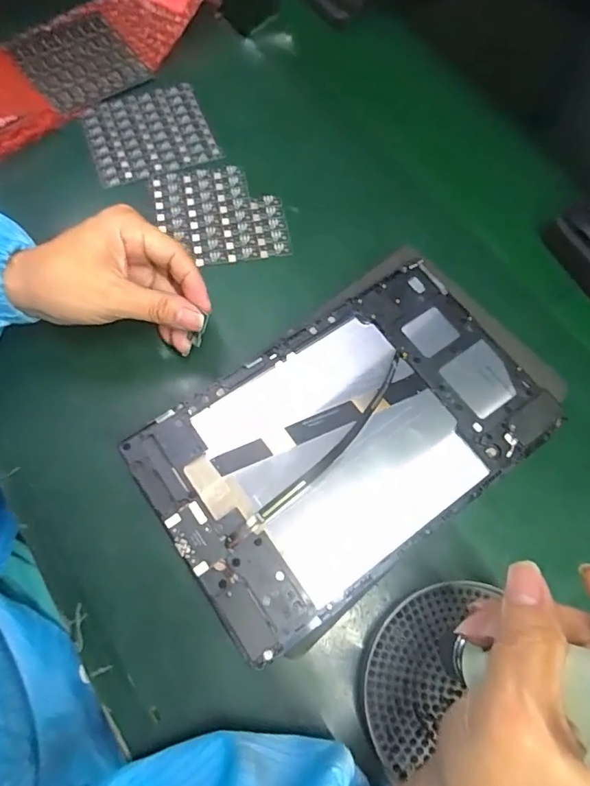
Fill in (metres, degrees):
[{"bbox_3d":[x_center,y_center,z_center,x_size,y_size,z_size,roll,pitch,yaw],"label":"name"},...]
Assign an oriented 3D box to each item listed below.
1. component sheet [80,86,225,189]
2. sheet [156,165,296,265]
[{"bbox_3d":[-0.125,-0.224,0.427,0.101,0.011,0.092,-19,70,-10],"label":"component sheet"},{"bbox_3d":[-0.060,-0.143,0.398,0.098,0.007,0.094,-10,69,-7],"label":"sheet"}]

